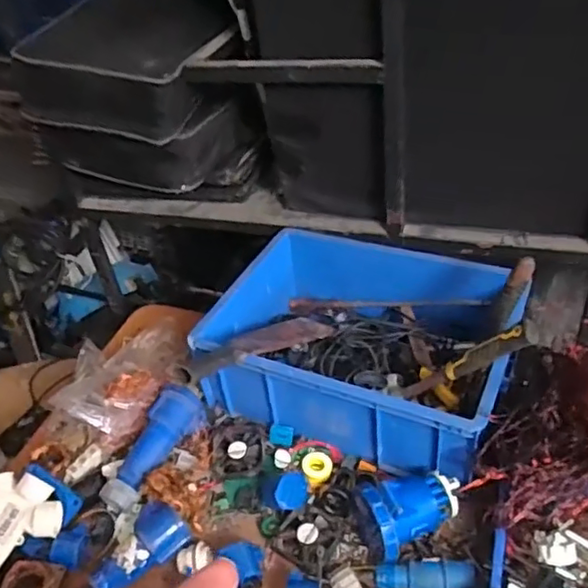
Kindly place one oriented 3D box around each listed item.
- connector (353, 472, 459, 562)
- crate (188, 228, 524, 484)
[{"bbox_3d":[0.168,0.304,0.852,0.136,0.097,0.091,-18,40,-14],"label":"connector"},{"bbox_3d":[0.130,0.071,1.065,0.474,0.164,0.404,13,43,23],"label":"crate"}]

